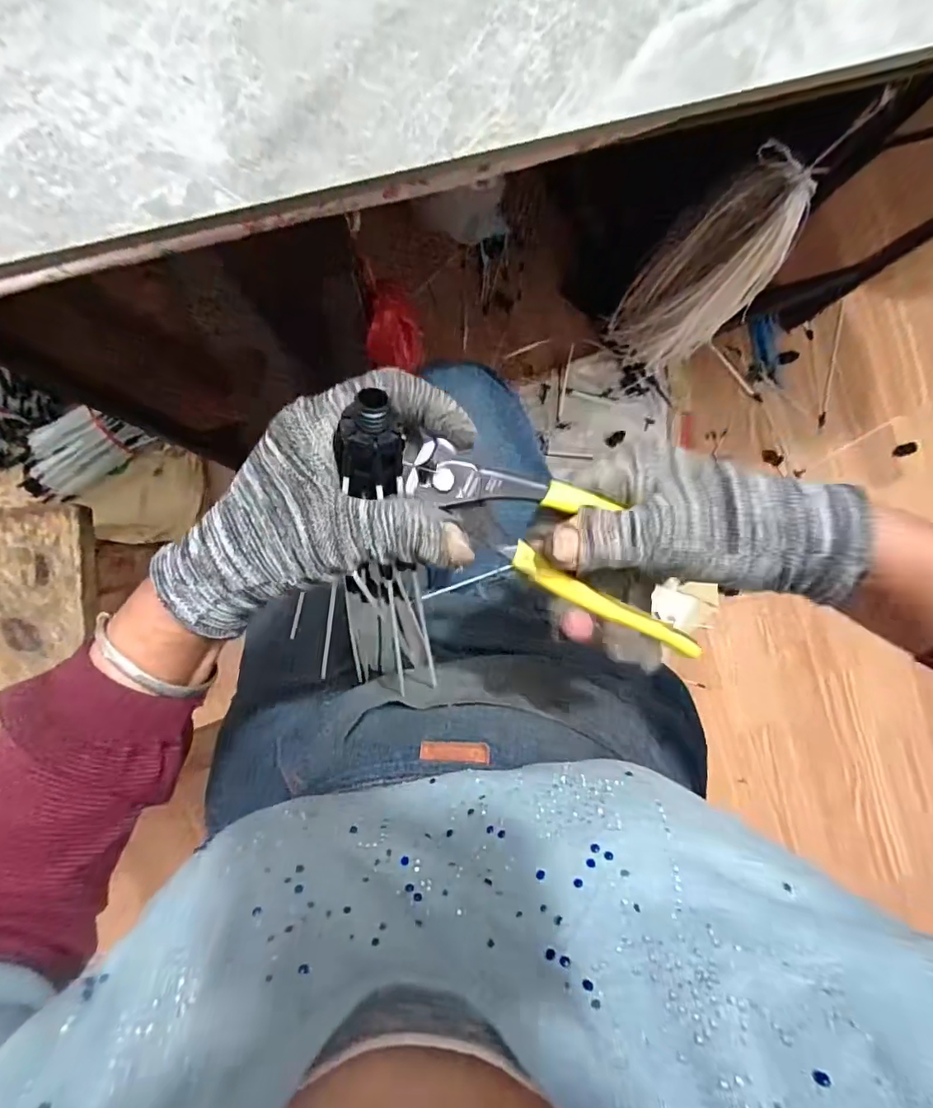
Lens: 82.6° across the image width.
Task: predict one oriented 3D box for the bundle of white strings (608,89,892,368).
[{"bbox_3d":[0.331,-0.388,0.765,0.103,0.437,0.126,2,90,-4],"label":"bundle of white strings"}]

